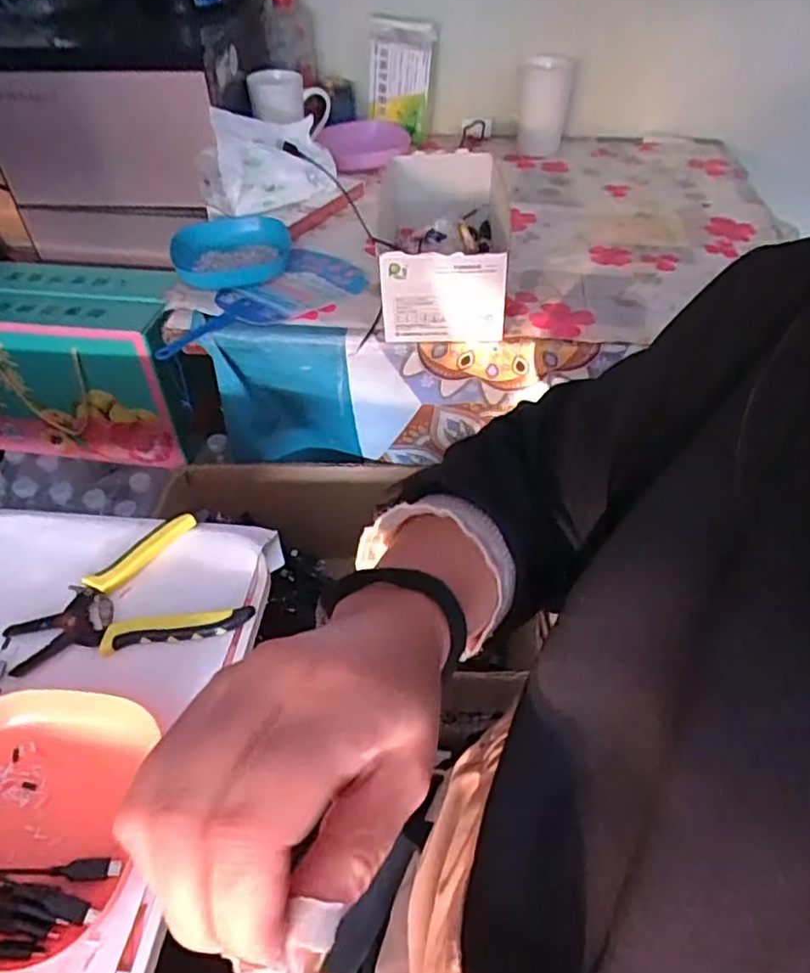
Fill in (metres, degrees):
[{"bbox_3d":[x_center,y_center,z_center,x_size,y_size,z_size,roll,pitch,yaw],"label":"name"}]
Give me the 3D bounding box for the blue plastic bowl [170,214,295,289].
[{"bbox_3d":[-0.203,-0.276,0.780,0.141,0.032,0.125,-12,47,-10],"label":"blue plastic bowl"}]

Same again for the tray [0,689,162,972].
[{"bbox_3d":[-0.217,0.186,0.366,0.127,0.028,0.134,-1,46,0],"label":"tray"}]

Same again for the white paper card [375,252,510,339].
[{"bbox_3d":[0.037,-0.185,0.640,0.118,0.098,0.008,-1,51,3],"label":"white paper card"}]

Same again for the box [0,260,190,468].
[{"bbox_3d":[-0.472,-0.179,0.970,0.334,0.231,0.159,7,47,7],"label":"box"}]

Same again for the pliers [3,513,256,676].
[{"bbox_3d":[-0.201,0.072,0.487,0.162,0.015,0.112,-9,47,-8],"label":"pliers"}]

